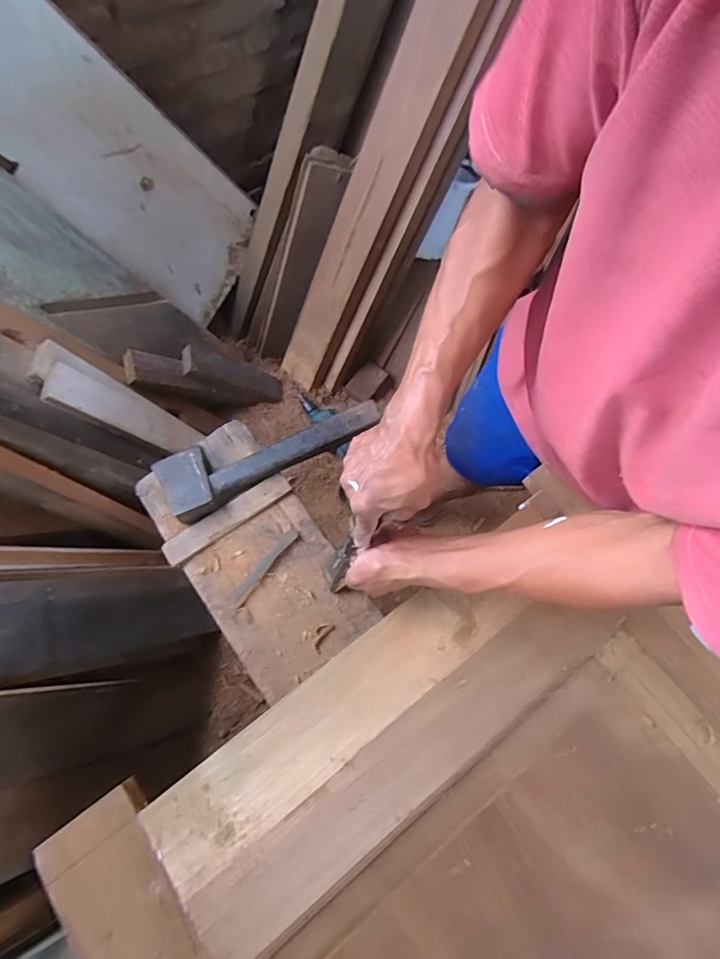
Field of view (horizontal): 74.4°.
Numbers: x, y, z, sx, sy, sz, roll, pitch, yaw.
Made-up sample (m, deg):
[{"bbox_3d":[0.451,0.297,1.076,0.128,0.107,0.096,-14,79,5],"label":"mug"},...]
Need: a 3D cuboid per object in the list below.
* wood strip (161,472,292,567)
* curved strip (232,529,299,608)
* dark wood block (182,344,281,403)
[{"bbox_3d":[-0.188,0.053,0.676,0.192,0.007,0.037,-34,76,-15],"label":"wood strip"},{"bbox_3d":[-0.133,0.120,0.665,0.018,0.004,0.128,37,72,9],"label":"curved strip"},{"bbox_3d":[-0.326,-0.268,1.245,0.057,0.287,0.088,-25,68,31],"label":"dark wood block"}]

